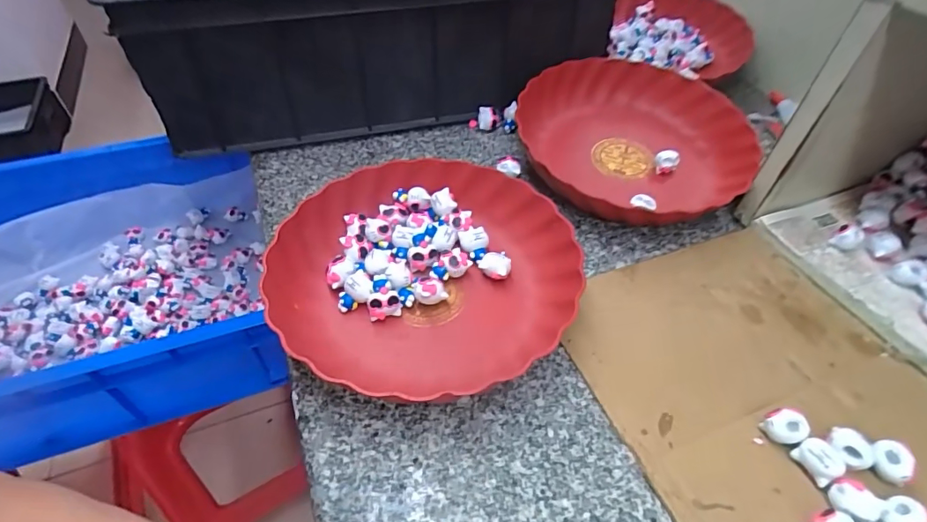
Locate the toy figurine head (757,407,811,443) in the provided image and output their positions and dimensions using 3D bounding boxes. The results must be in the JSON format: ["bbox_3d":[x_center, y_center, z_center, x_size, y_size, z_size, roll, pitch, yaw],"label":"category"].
[{"bbox_3d":[0.215,0.113,0.335,0.022,0.025,0.023,-1,48,1],"label":"toy figurine head"}]

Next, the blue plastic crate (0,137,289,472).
[{"bbox_3d":[-0.582,0.045,0.646,0.613,0.142,0.430,-14,50,-14],"label":"blue plastic crate"}]

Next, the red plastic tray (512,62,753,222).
[{"bbox_3d":[0.178,-0.126,0.521,0.237,0.061,0.225,-18,51,-14],"label":"red plastic tray"}]

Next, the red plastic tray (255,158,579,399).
[{"bbox_3d":[-0.030,0.010,0.410,0.232,0.052,0.234,13,50,12],"label":"red plastic tray"}]

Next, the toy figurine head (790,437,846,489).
[{"bbox_3d":[0.229,0.128,0.320,0.022,0.019,0.025,-23,52,-18],"label":"toy figurine head"}]

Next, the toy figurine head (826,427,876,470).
[{"bbox_3d":[0.250,0.126,0.328,0.023,0.022,0.026,-13,49,-10],"label":"toy figurine head"}]

